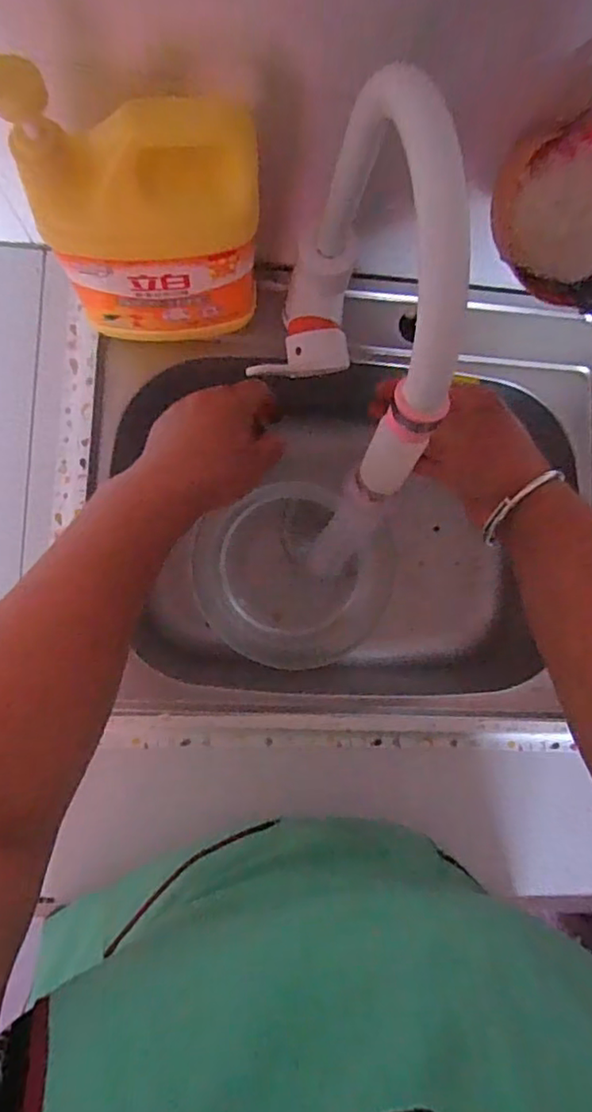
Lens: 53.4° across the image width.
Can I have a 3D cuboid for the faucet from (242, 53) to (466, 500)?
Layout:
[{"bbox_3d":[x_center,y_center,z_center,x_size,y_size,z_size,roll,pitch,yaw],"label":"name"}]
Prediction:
[{"bbox_3d":[0.020,-0.148,0.368,0.079,0.263,0.224,-6,87,-6],"label":"faucet"}]

